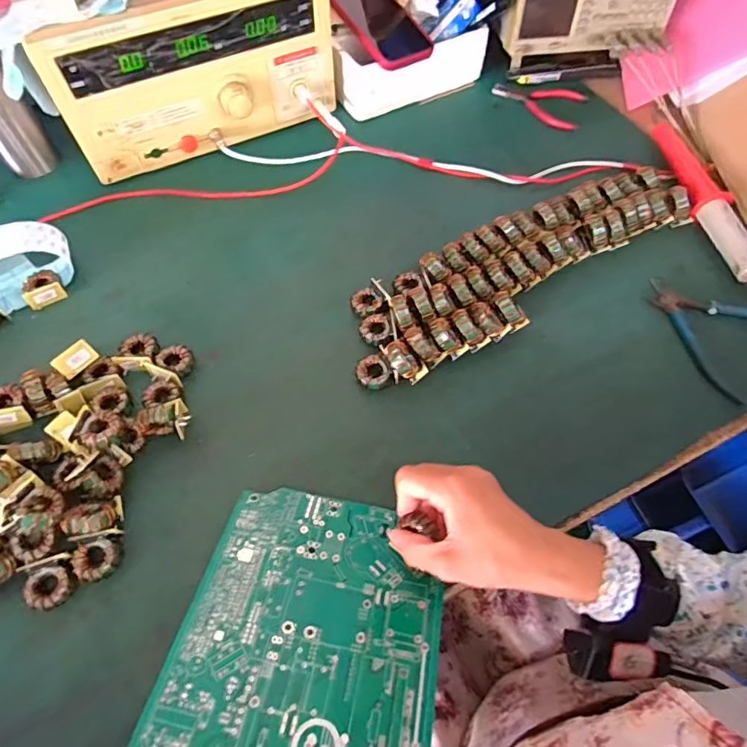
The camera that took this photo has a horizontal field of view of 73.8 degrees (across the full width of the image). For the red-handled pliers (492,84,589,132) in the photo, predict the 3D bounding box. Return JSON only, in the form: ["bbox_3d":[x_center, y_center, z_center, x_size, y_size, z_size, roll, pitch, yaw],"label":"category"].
[{"bbox_3d":[0.227,-0.378,0.688,0.136,0.017,0.087,31,65,16],"label":"red-handled pliers"}]

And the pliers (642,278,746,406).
[{"bbox_3d":[0.352,-0.051,0.519,0.127,0.010,0.140,-39,68,-20],"label":"pliers"}]

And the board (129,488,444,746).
[{"bbox_3d":[-0.044,0.185,0.344,0.173,0.004,0.220,11,43,4],"label":"board"}]

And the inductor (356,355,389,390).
[{"bbox_3d":[-0.001,0.000,0.482,0.029,0.015,0.032,-20,63,-11],"label":"inductor"}]

